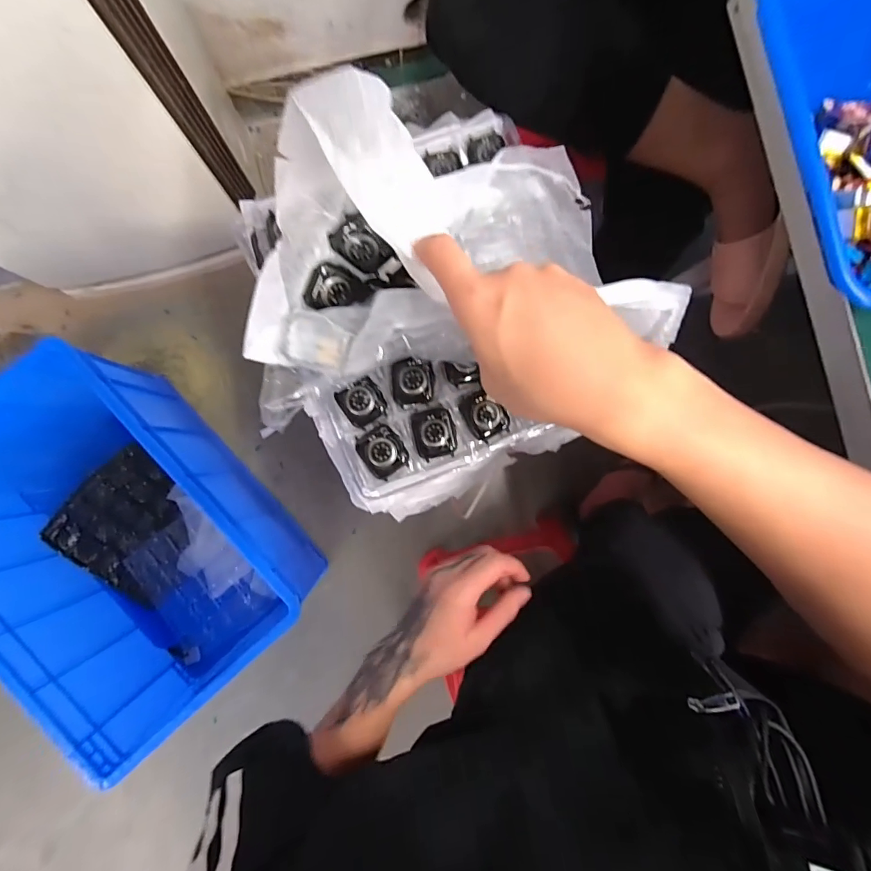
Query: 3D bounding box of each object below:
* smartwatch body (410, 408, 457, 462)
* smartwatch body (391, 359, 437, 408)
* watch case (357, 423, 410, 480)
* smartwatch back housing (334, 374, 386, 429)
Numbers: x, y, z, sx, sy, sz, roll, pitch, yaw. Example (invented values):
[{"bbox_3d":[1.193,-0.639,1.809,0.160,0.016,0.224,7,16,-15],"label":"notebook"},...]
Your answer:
[{"bbox_3d":[-0.001,-0.002,0.410,0.037,0.011,0.045,-12,88,-3],"label":"smartwatch body"},{"bbox_3d":[-0.020,-0.049,0.410,0.038,0.009,0.041,-8,88,-3],"label":"smartwatch body"},{"bbox_3d":[-0.047,0.014,0.403,0.036,0.009,0.044,-35,89,-3],"label":"watch case"},{"bbox_3d":[-0.065,-0.030,0.406,0.037,0.015,0.039,-31,89,-3],"label":"smartwatch back housing"}]

